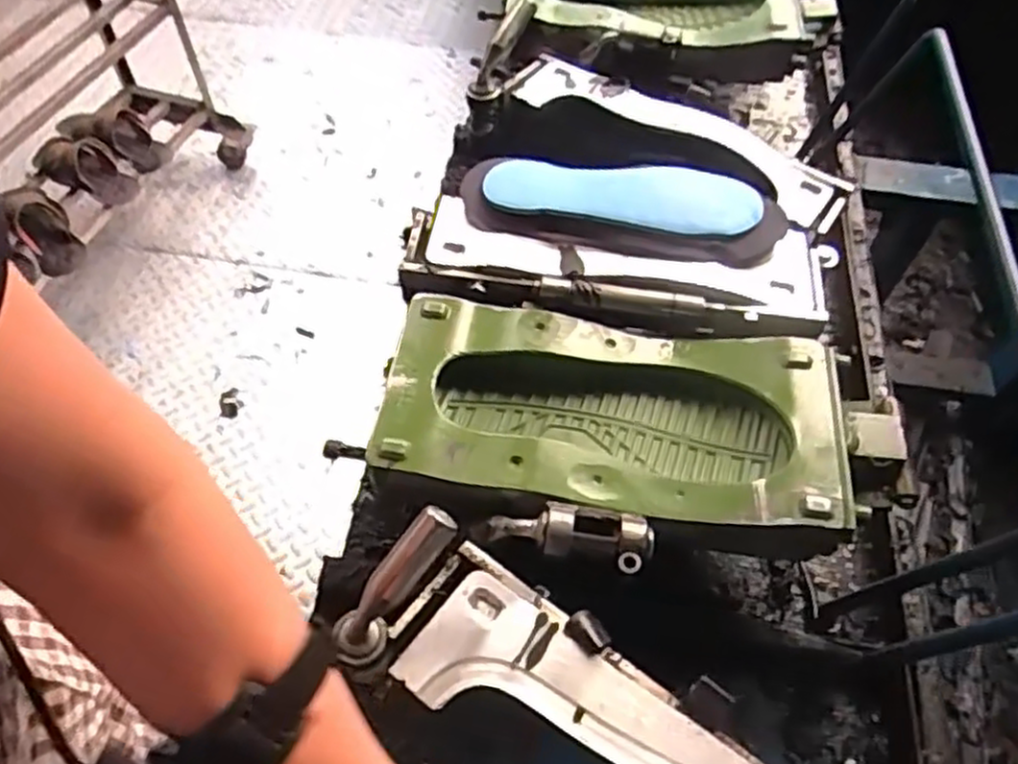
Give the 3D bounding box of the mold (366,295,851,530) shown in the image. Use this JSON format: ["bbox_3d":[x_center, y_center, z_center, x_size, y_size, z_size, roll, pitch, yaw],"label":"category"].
[{"bbox_3d":[0.082,0.025,0.590,0.357,0.055,0.173,9,55,4],"label":"mold"}]

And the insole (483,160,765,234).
[{"bbox_3d":[0.104,-0.168,0.682,0.246,0.019,0.075,4,61,3],"label":"insole"}]

